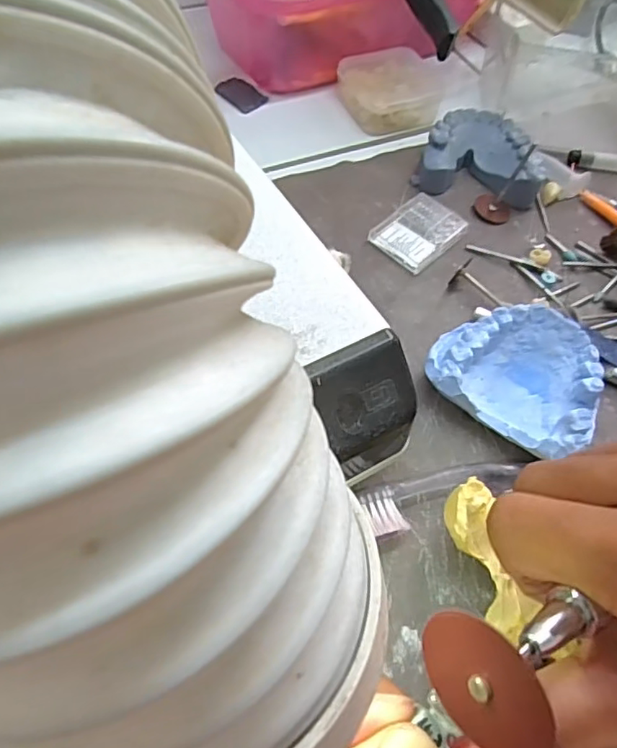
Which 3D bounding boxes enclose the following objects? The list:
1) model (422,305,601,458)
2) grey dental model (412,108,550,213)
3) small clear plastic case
[{"bbox_3d":[0.089,0.002,0.241,0.067,0.030,0.057,36,60,17],"label":"model"},{"bbox_3d":[0.100,-0.124,0.321,0.067,0.022,0.053,17,56,6],"label":"grey dental model"},{"bbox_3d":[0.058,-0.076,0.300,0.036,0.006,0.045,40,61,19],"label":"small clear plastic case"}]

